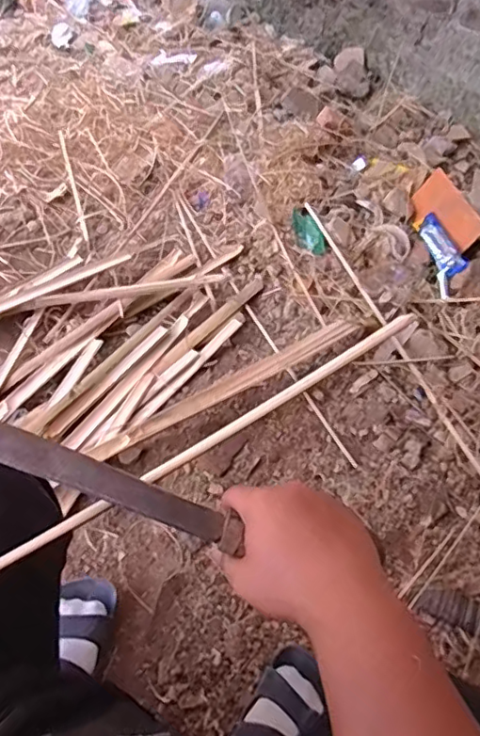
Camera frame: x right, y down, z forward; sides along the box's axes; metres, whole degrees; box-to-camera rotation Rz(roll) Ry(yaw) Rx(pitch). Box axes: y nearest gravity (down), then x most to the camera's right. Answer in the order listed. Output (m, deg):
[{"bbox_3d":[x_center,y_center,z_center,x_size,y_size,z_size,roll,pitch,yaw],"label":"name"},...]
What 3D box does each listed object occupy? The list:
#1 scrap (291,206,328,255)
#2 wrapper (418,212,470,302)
[{"bbox_3d":[0.140,-0.284,1.180,0.056,0.020,0.120,-11,58,-10],"label":"scrap"},{"bbox_3d":[0.405,-0.233,1.123,0.052,0.039,0.206,-3,59,-6],"label":"wrapper"}]

